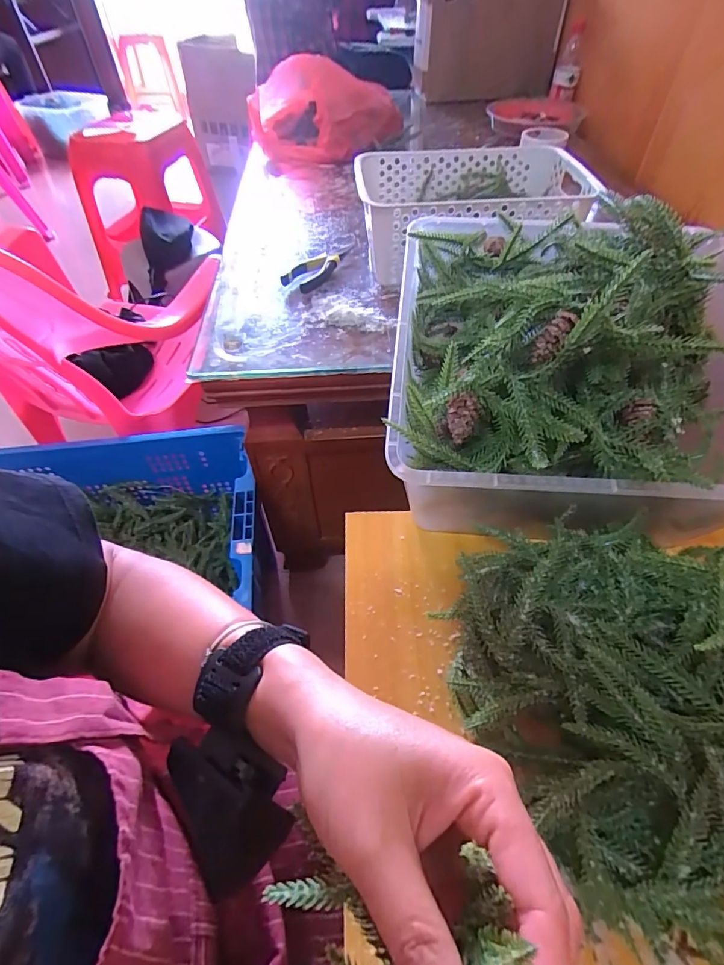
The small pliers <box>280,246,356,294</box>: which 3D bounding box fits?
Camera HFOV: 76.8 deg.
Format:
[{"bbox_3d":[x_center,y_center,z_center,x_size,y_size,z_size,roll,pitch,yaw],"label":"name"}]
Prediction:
[{"bbox_3d":[-0.063,-0.330,0.691,0.043,0.021,0.156,20,54,17],"label":"small pliers"}]

